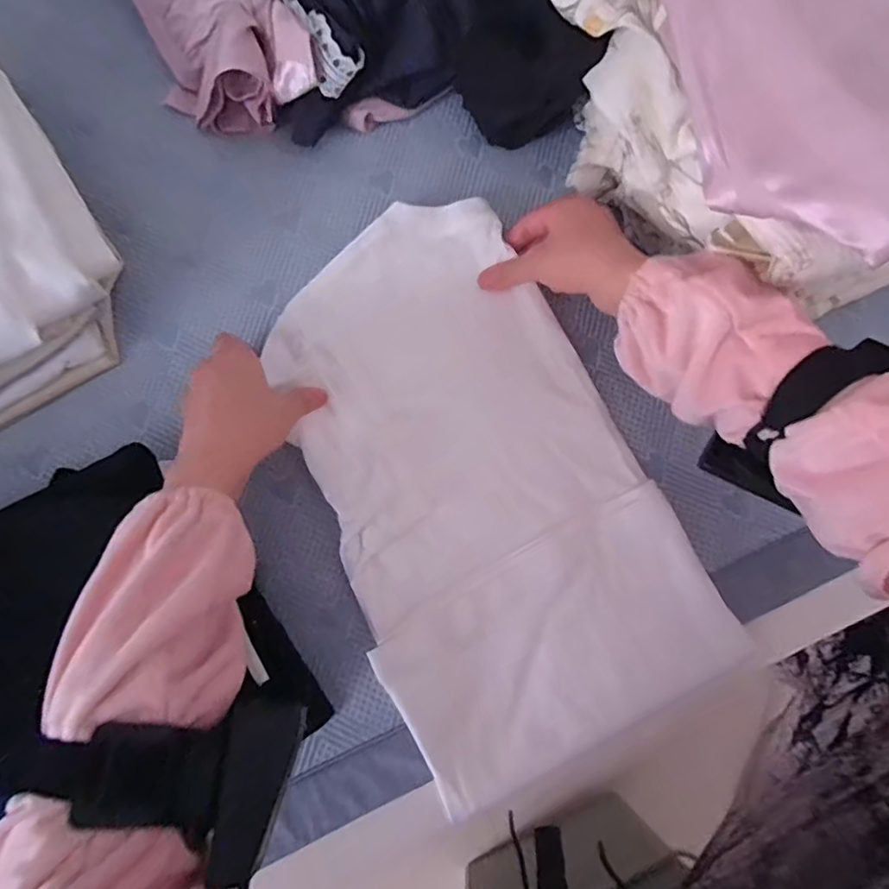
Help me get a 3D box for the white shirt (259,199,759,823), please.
[{"bbox_3d":[0.018,0.019,0.400,0.219,0.024,0.379,-28,80,-6],"label":"white shirt"}]

